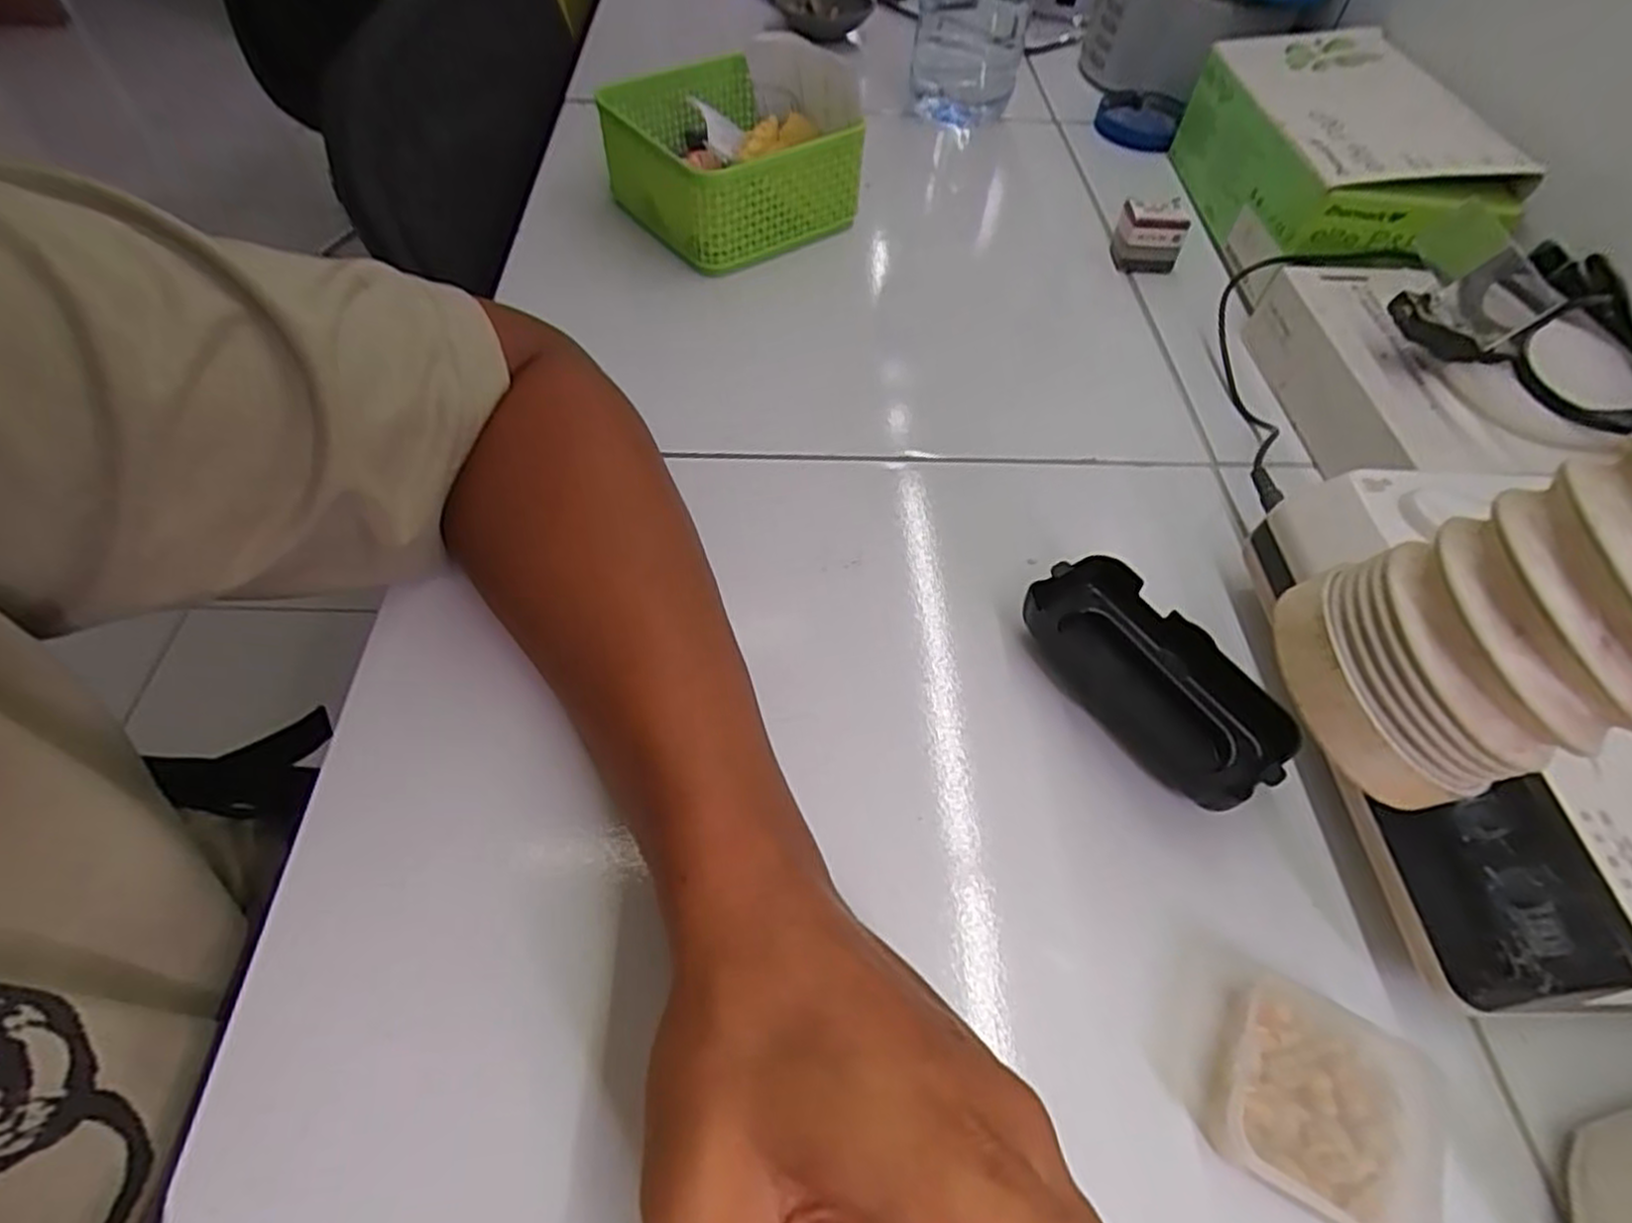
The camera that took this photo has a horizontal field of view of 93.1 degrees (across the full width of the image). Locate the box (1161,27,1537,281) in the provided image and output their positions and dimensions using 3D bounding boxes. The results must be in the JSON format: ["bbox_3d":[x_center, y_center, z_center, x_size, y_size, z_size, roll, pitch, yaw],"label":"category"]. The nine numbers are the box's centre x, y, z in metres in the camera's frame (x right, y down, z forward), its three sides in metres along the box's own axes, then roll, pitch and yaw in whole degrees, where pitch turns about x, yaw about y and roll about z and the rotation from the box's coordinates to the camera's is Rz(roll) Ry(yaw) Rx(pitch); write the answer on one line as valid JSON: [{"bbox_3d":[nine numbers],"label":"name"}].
[{"bbox_3d":[0.332,-0.295,0.506,0.117,0.084,0.217,4,55,-2],"label":"box"}]

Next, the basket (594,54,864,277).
[{"bbox_3d":[-0.059,-0.293,0.503,0.135,0.076,0.144,-27,60,-19],"label":"basket"}]

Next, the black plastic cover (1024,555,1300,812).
[{"bbox_3d":[0.137,0.026,0.313,0.053,0.023,0.108,-30,61,-21],"label":"black plastic cover"}]

